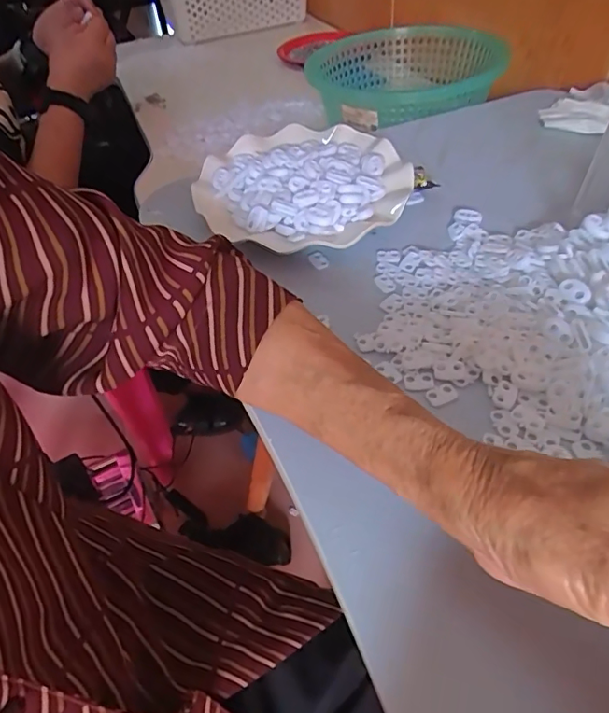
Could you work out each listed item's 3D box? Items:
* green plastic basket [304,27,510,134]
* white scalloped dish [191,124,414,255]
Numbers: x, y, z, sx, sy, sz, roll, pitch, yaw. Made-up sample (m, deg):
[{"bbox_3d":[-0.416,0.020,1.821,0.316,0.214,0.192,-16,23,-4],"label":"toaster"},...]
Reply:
[{"bbox_3d":[0.124,-0.349,0.659,0.221,0.072,0.279,8,48,14],"label":"green plastic basket"},{"bbox_3d":[-0.002,-0.144,0.456,0.176,0.035,0.174,-3,46,4],"label":"white scalloped dish"}]

